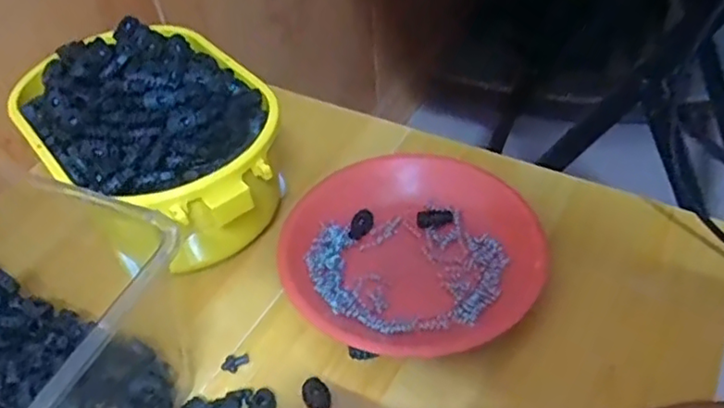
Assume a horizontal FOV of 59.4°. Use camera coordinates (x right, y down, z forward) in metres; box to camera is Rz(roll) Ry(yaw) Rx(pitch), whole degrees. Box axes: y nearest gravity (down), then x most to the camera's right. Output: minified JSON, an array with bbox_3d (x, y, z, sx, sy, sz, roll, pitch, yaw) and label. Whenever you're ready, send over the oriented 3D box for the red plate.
[{"bbox_3d":[0.035,0.036,0.490,0.191,0.031,0.176,-3,46,3],"label":"red plate"}]

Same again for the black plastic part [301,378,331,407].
[{"bbox_3d":[-0.029,0.125,0.411,0.017,0.009,0.022,-10,46,-5],"label":"black plastic part"}]

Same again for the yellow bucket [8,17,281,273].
[{"bbox_3d":[-0.160,-0.048,0.513,0.166,0.111,0.236,-33,52,-25],"label":"yellow bucket"}]

